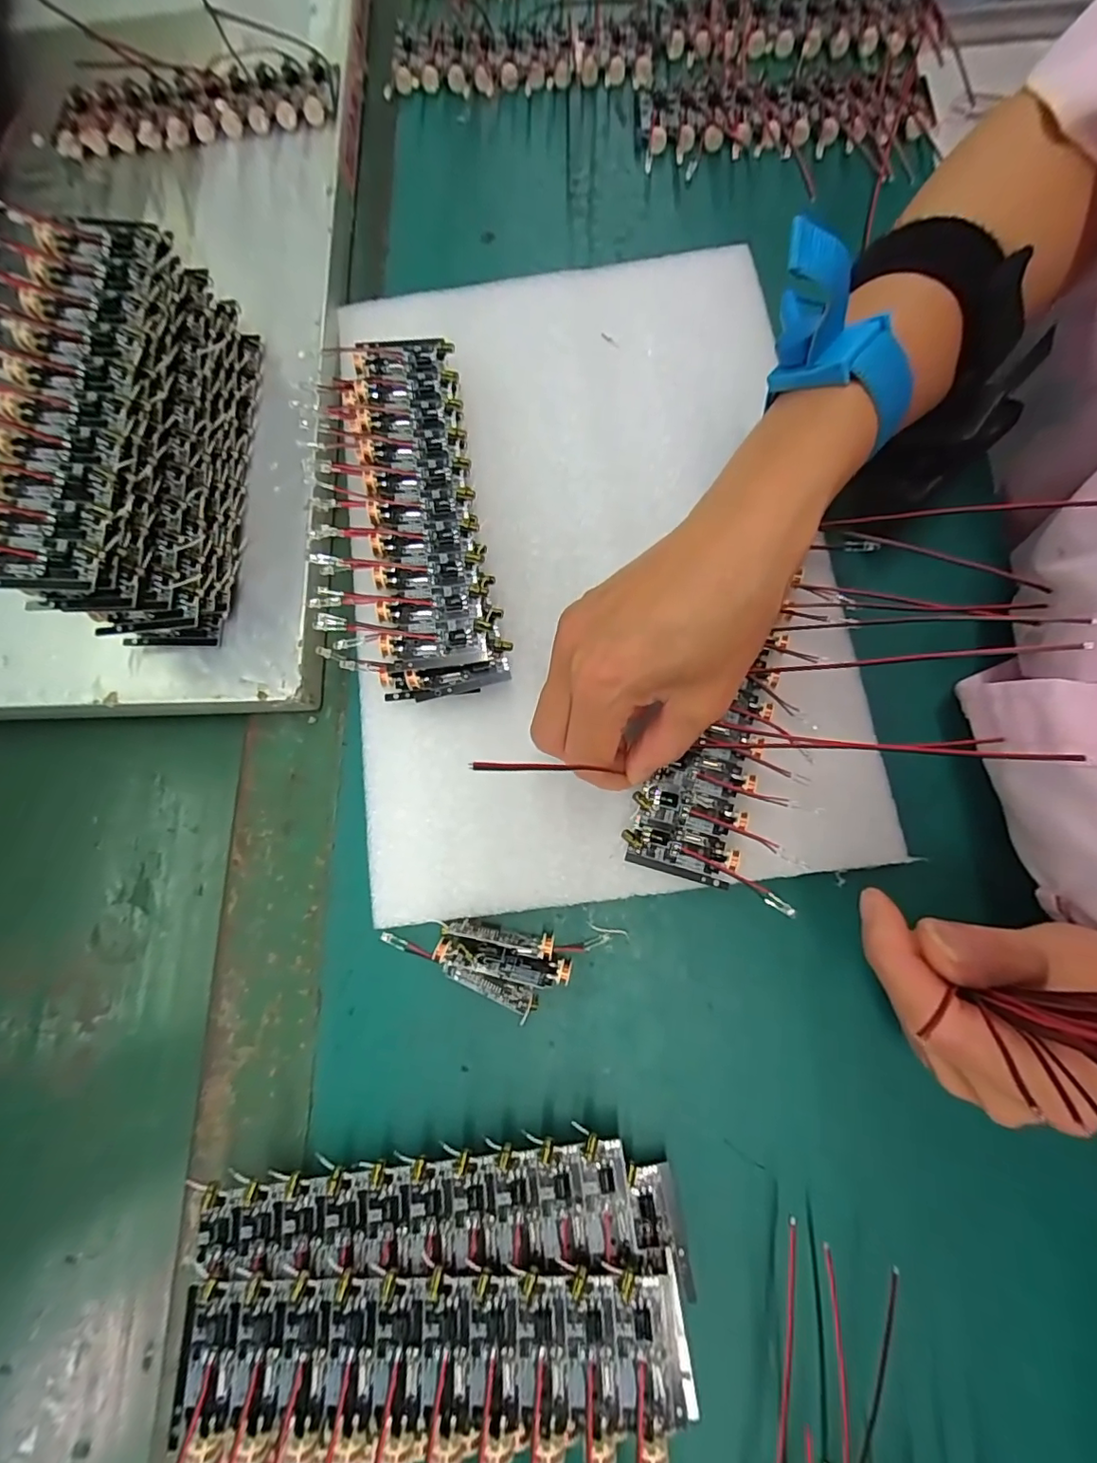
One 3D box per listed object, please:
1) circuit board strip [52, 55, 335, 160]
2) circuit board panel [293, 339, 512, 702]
[{"bbox_3d":[-0.203,-0.353,0.315,0.159,0.017,0.052,0,78,1],"label":"circuit board strip"},{"bbox_3d":[-0.070,-0.099,0.250,0.077,0.025,0.168,-12,78,-2],"label":"circuit board panel"}]

